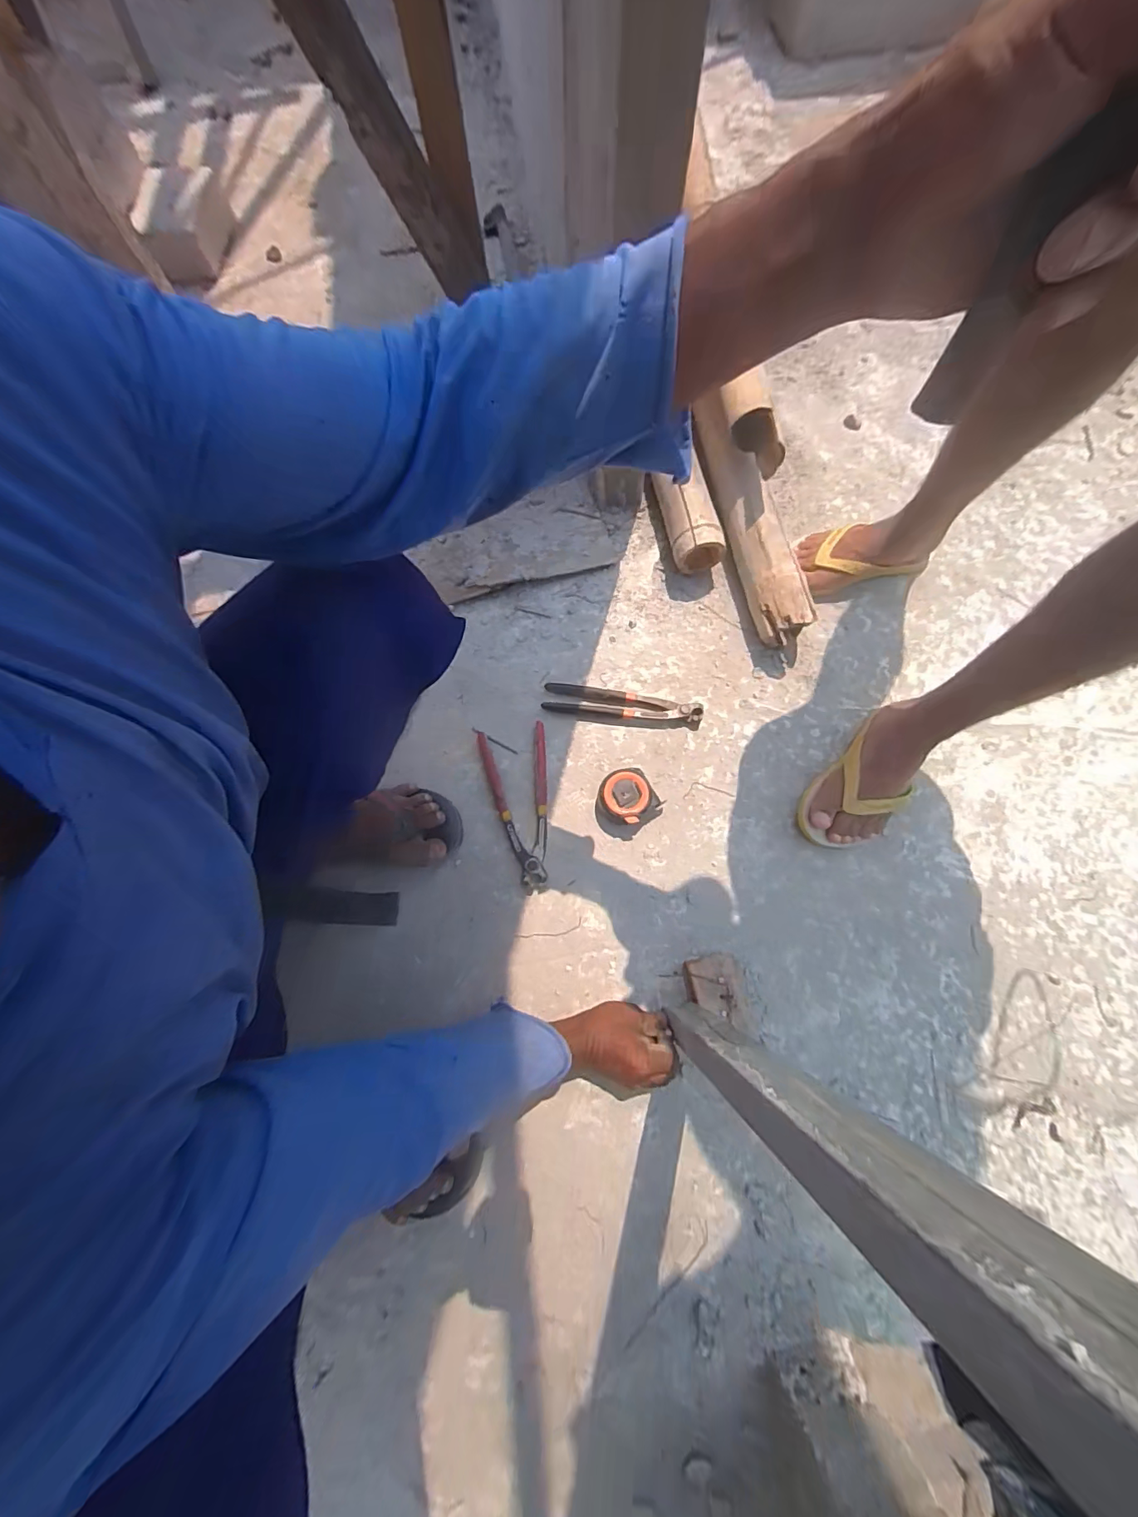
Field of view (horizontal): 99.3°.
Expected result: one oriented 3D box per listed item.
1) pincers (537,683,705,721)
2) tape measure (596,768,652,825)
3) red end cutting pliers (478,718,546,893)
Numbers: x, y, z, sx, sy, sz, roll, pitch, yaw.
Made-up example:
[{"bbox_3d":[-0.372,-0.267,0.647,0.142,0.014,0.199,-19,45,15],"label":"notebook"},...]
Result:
[{"bbox_3d":[0.074,-0.078,0.684,0.219,0.019,0.043,6,74,3],"label":"pincers"},{"bbox_3d":[0.073,0.050,0.626,0.061,0.043,0.070,36,78,11],"label":"tape measure"},{"bbox_3d":[-0.055,0.057,0.633,0.089,0.022,0.218,-15,73,-3],"label":"red end cutting pliers"}]

